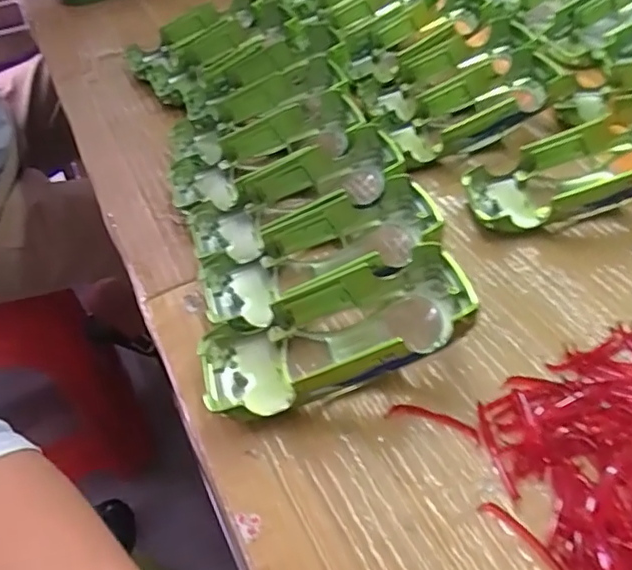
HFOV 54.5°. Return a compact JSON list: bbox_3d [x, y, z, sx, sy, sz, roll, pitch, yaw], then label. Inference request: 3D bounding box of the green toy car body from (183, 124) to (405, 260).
[{"bbox_3d":[-0.012,-0.051,0.368,0.128,0.044,0.060,-14,46,-10],"label":"green toy car body"}]

